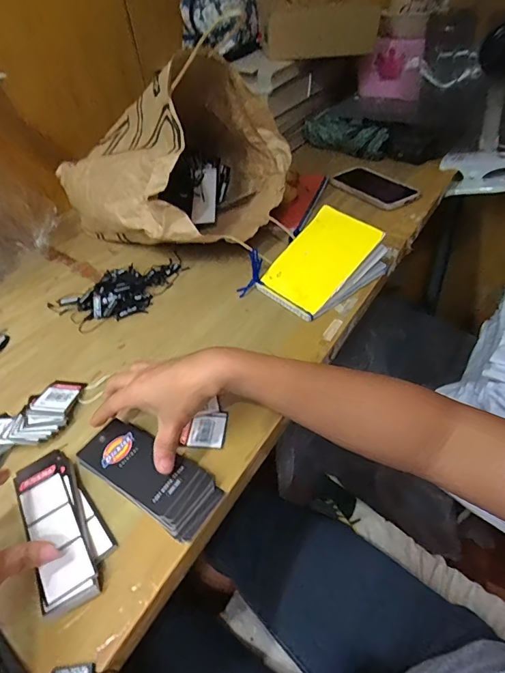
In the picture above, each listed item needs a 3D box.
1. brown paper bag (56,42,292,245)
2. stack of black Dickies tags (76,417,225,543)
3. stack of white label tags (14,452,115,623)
[{"bbox_3d":[-0.117,-0.261,0.619,0.255,0.229,0.305,-36,51,-29],"label":"brown paper bag"},{"bbox_3d":[-0.092,0.118,0.361,0.130,0.017,0.055,24,51,24],"label":"stack of black Dickies tags"},{"bbox_3d":[-0.159,0.149,0.342,0.052,0.020,0.147,-28,46,-22],"label":"stack of white label tags"}]

